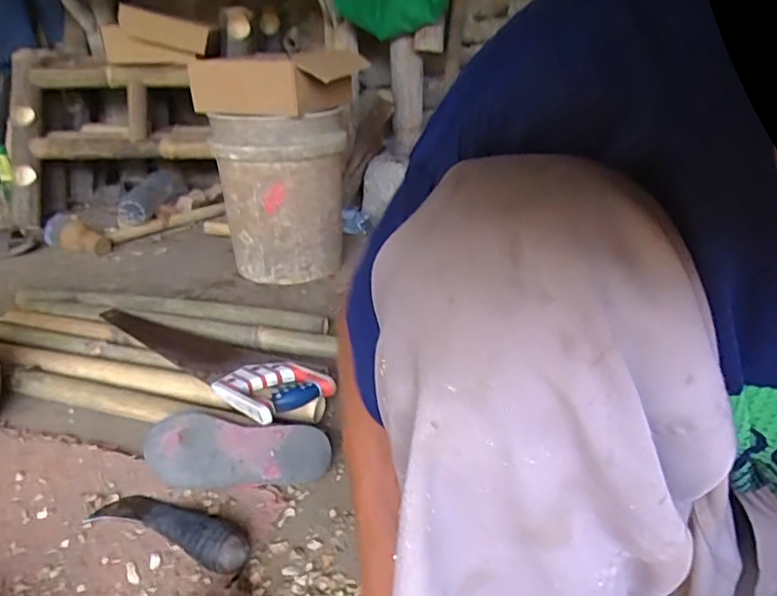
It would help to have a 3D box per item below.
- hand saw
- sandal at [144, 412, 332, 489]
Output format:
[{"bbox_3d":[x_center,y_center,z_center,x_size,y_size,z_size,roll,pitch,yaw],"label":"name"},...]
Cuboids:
[{"bbox_3d":[-0.299,0.079,0.958,0.506,0.039,0.153,21,32,36],"label":"hand saw"},{"bbox_3d":[-0.196,0.201,0.735,0.233,0.021,0.098,4,50,-4],"label":"sandal"}]

